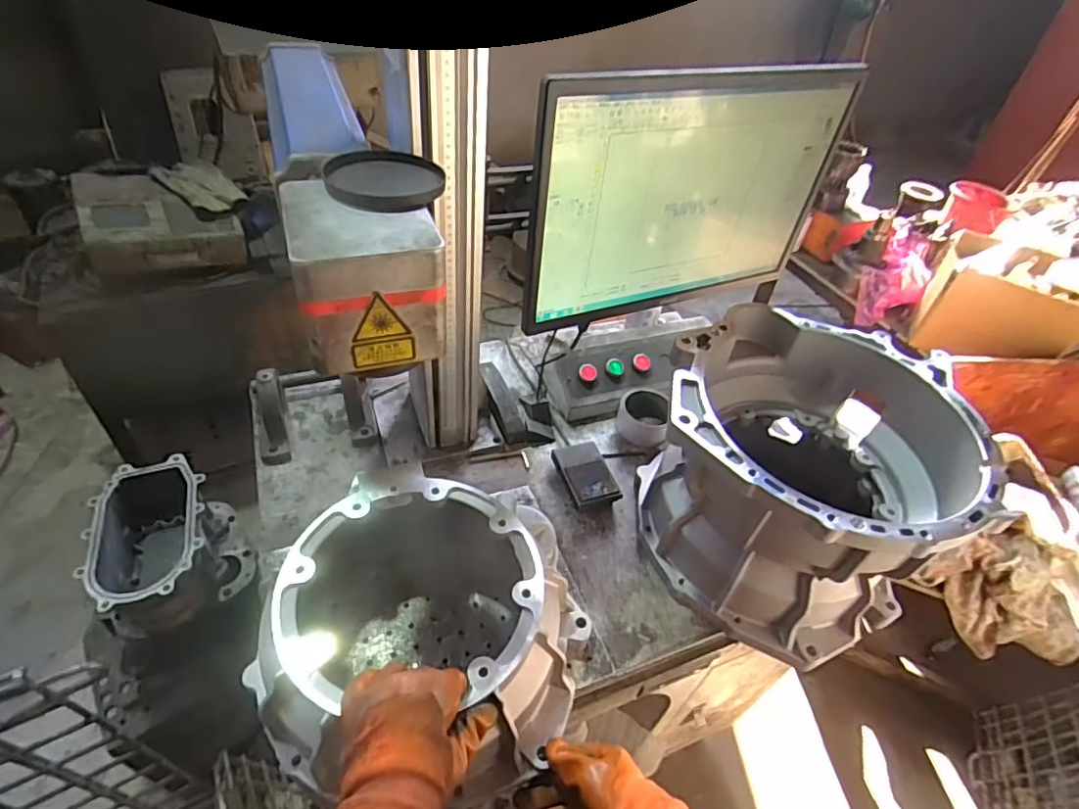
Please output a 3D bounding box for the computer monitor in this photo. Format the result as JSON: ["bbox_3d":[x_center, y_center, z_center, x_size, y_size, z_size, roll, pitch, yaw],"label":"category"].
[{"bbox_3d":[0.185,-0.246,0.686,0.428,0.301,0.043,-18,50,-24],"label":"computer monitor"}]

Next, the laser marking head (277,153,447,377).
[{"bbox_3d":[-0.132,-0.104,0.425,0.096,0.110,0.115,-12,48,-19],"label":"laser marking head"}]

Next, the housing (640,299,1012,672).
[{"bbox_3d":[0.300,0.081,0.685,0.318,0.243,0.337,14,45,6],"label":"housing"}]

